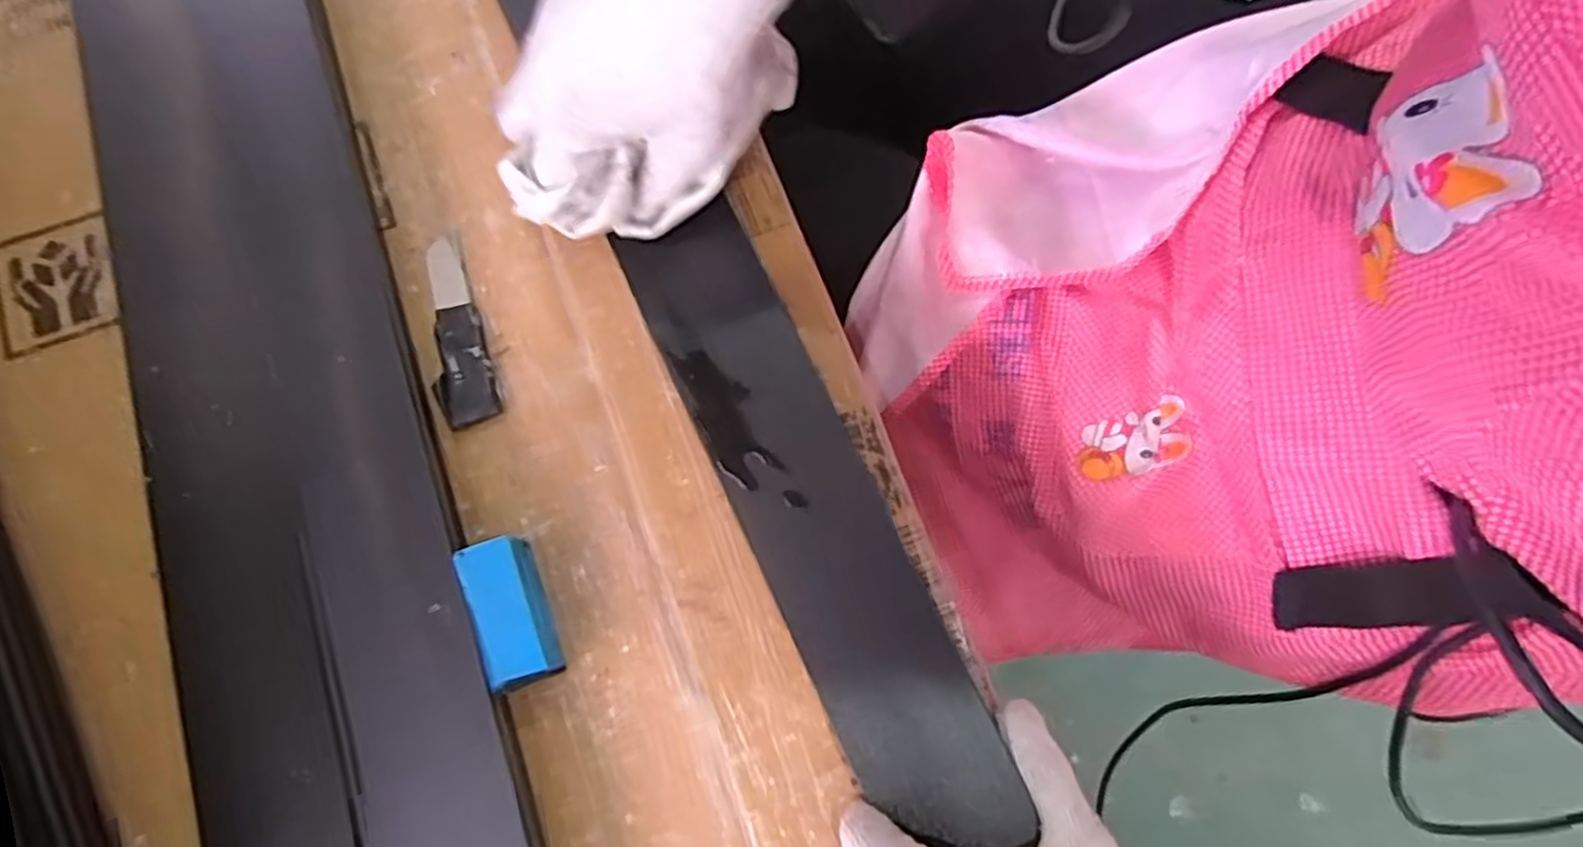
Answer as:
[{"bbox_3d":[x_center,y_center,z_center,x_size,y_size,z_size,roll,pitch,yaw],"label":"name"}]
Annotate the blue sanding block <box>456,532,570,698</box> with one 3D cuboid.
[{"bbox_3d":[-0.119,0.081,0.331,0.029,0.025,0.061,-20,78,-5],"label":"blue sanding block"}]

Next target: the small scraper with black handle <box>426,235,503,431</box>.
[{"bbox_3d":[-0.165,-0.046,0.374,0.026,0.005,0.096,-18,78,-5],"label":"small scraper with black handle"}]

